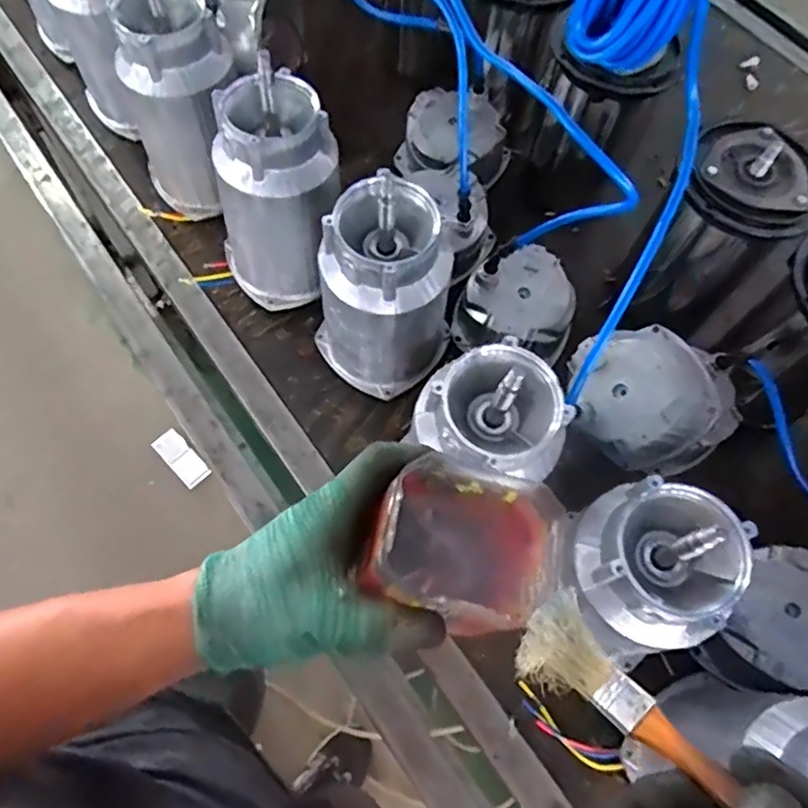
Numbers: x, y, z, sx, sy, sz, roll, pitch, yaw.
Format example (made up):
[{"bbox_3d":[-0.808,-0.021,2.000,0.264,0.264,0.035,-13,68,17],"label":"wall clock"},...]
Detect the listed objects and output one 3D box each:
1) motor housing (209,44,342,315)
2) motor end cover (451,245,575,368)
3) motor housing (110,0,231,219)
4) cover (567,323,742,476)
[{"bbox_3d":[-0.133,-0.206,0.653,0.129,0.224,0.114,-14,68,-9],"label":"motor housing"},{"bbox_3d":[0.129,-0.105,0.697,0.125,0.069,0.121,18,67,5],"label":"motor end cover"},{"bbox_3d":[-0.248,-0.323,0.695,0.112,0.230,0.115,1,67,-3],"label":"motor housing"},{"bbox_3d":[0.251,-0.011,0.617,0.162,0.087,0.136,-16,69,-10],"label":"cover"}]

